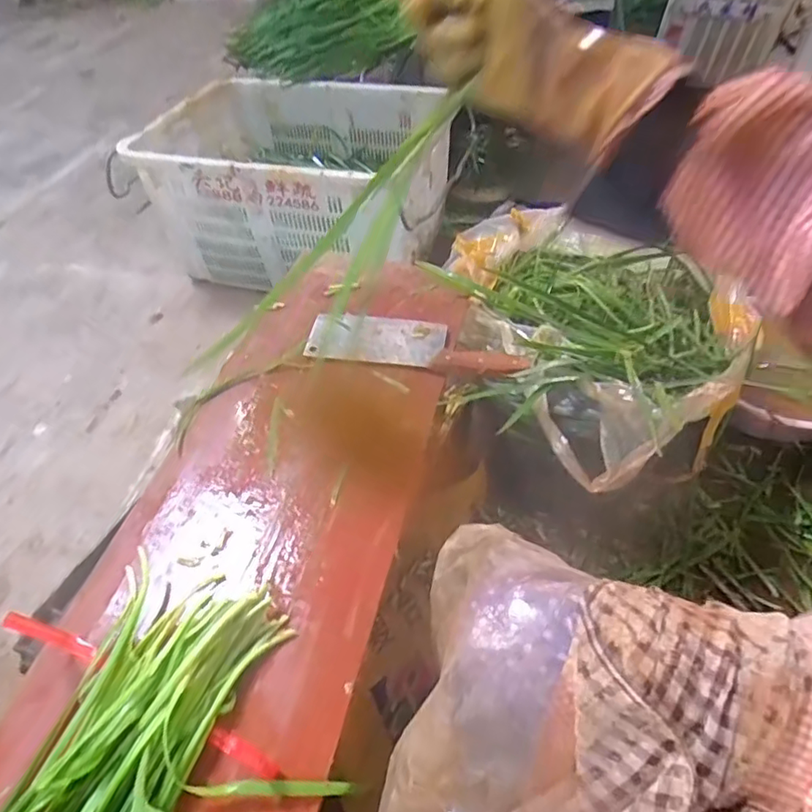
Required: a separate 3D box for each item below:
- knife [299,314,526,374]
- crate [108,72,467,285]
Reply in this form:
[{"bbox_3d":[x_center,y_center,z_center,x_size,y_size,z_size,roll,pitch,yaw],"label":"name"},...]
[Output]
[{"bbox_3d":[0.013,-0.085,0.719,0.268,0.017,0.077,7,49,10],"label":"knife"},{"bbox_3d":[-0.260,-0.534,1.392,0.705,0.331,0.459,13,51,16],"label":"crate"}]

